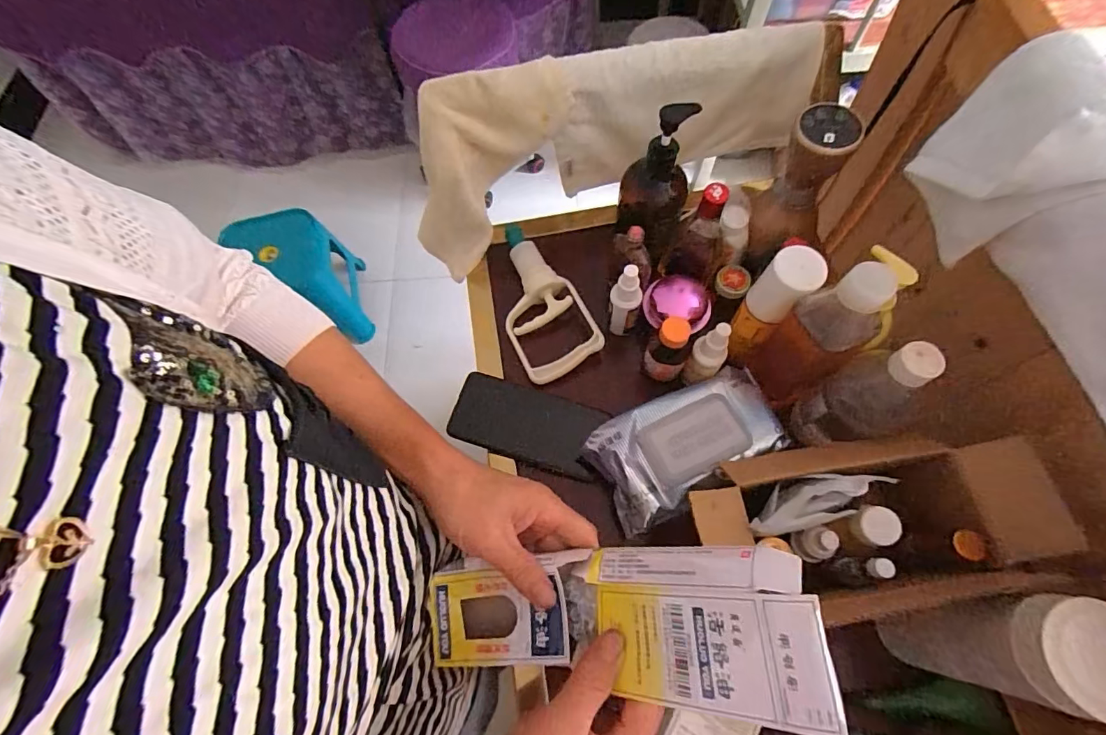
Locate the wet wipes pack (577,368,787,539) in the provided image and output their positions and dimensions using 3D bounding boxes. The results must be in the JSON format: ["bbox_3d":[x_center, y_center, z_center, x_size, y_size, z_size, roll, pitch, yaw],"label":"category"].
[{"bbox_3d":[0.130,0.070,0.480,0.187,0.041,0.099,-28,69,-9],"label":"wet wipes pack"}]

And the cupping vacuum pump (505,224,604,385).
[{"bbox_3d":[-0.017,-0.073,0.576,0.096,0.032,0.178,-24,68,-7],"label":"cupping vacuum pump"}]

